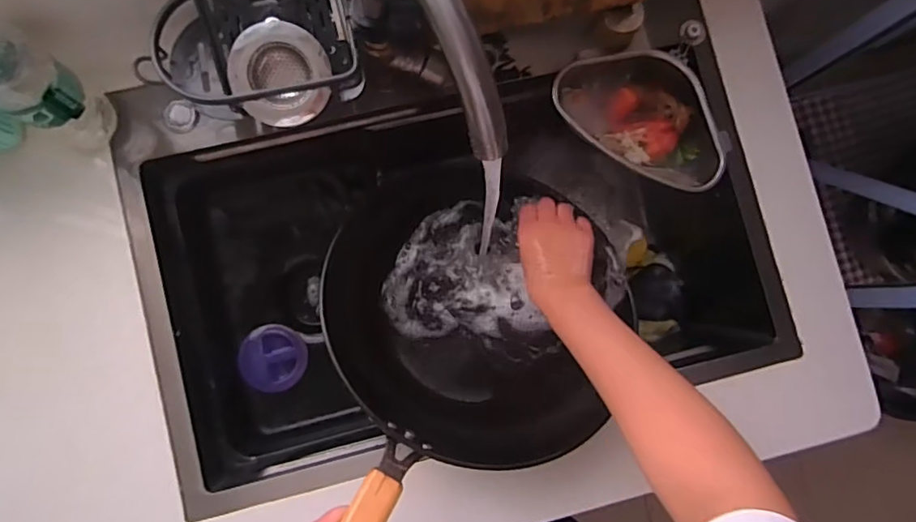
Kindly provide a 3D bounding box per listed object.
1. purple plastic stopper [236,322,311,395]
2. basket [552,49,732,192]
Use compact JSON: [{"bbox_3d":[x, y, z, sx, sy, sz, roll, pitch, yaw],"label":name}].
[{"bbox_3d":[-0.230,0.122,0.683,0.077,0.022,0.080,0,85,-3],"label":"purple plastic stopper"},{"bbox_3d":[0.218,-0.165,0.650,0.207,0.071,0.137,44,84,1],"label":"basket"}]

